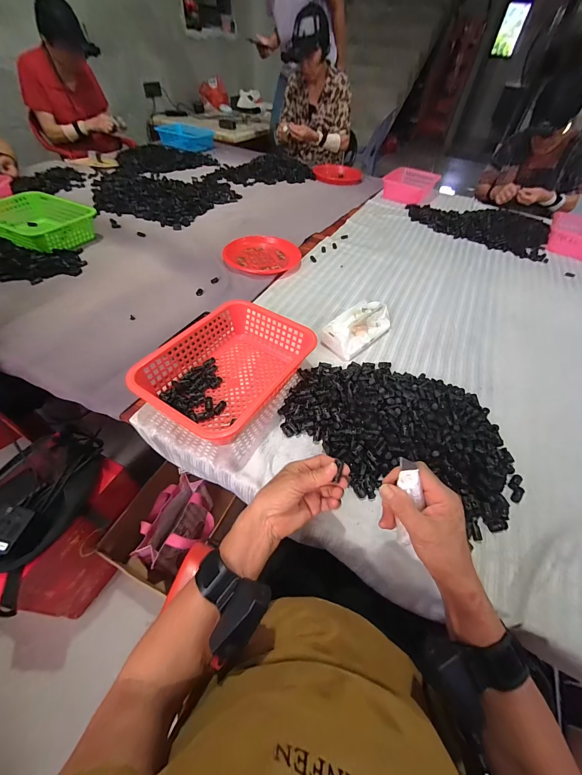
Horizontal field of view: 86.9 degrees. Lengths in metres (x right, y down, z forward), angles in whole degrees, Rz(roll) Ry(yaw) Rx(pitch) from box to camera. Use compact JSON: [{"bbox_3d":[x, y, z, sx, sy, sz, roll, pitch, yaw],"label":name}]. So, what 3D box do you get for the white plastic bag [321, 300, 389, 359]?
[{"bbox_3d":[0.151,-0.140,0.698,0.090,0.069,0.170,38,58,23],"label":"white plastic bag"}]

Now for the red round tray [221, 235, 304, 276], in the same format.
[{"bbox_3d":[-0.095,-0.400,0.928,0.217,0.033,0.217,19,53,10],"label":"red round tray"}]

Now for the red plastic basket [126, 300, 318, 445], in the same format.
[{"bbox_3d":[-0.114,-0.034,0.578,0.215,0.083,0.294,30,55,18],"label":"red plastic basket"}]

